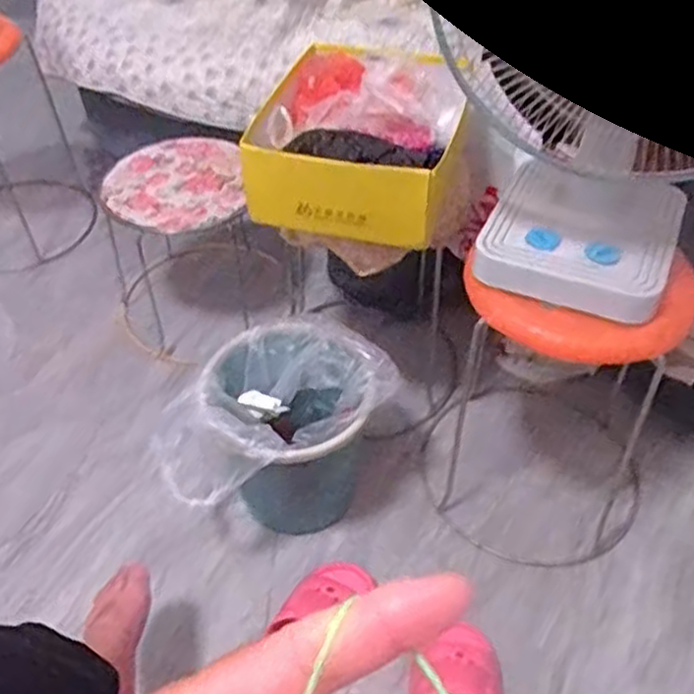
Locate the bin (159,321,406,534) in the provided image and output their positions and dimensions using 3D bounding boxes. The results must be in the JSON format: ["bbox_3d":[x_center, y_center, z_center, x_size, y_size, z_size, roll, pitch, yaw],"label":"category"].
[{"bbox_3d":[-0.092,0.143,1.110,0.243,0.274,0.266,25,52,23],"label":"bin"}]

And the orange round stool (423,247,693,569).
[{"bbox_3d":[0.296,0.063,1.101,0.343,0.446,0.337,-1,46,1],"label":"orange round stool"}]

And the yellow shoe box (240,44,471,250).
[{"bbox_3d":[0.022,-0.318,1.085,0.255,0.105,0.376,10,47,11],"label":"yellow shoe box"}]

